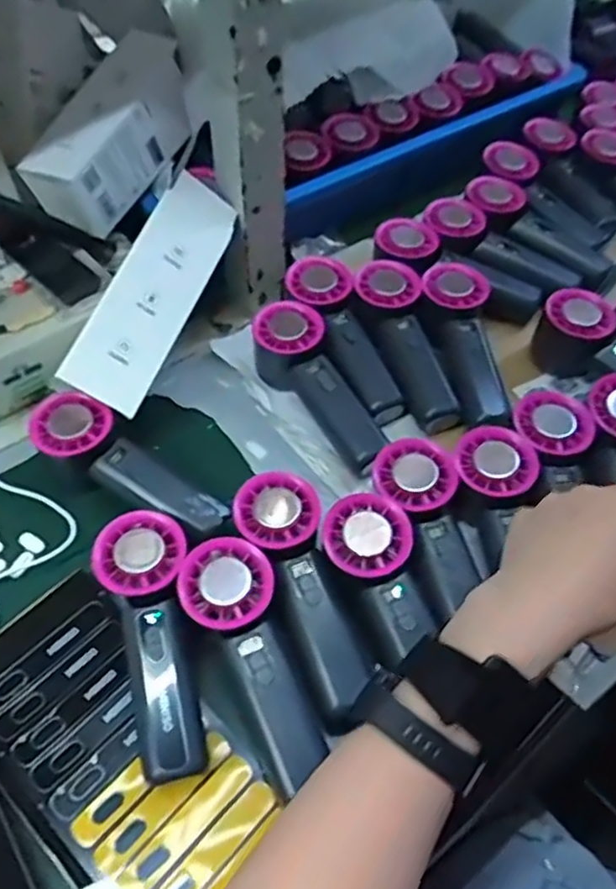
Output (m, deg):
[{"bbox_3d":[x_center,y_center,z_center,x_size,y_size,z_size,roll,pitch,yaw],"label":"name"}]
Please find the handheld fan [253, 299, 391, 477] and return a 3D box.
[{"bbox_3d":[0.009,-0.044,0.545,0.052,0.045,0.156,-28,72,-21],"label":"handheld fan"}]

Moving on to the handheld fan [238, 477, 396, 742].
[{"bbox_3d":[0.001,0.093,0.435,0.053,0.035,0.162,-18,69,-15],"label":"handheld fan"}]

